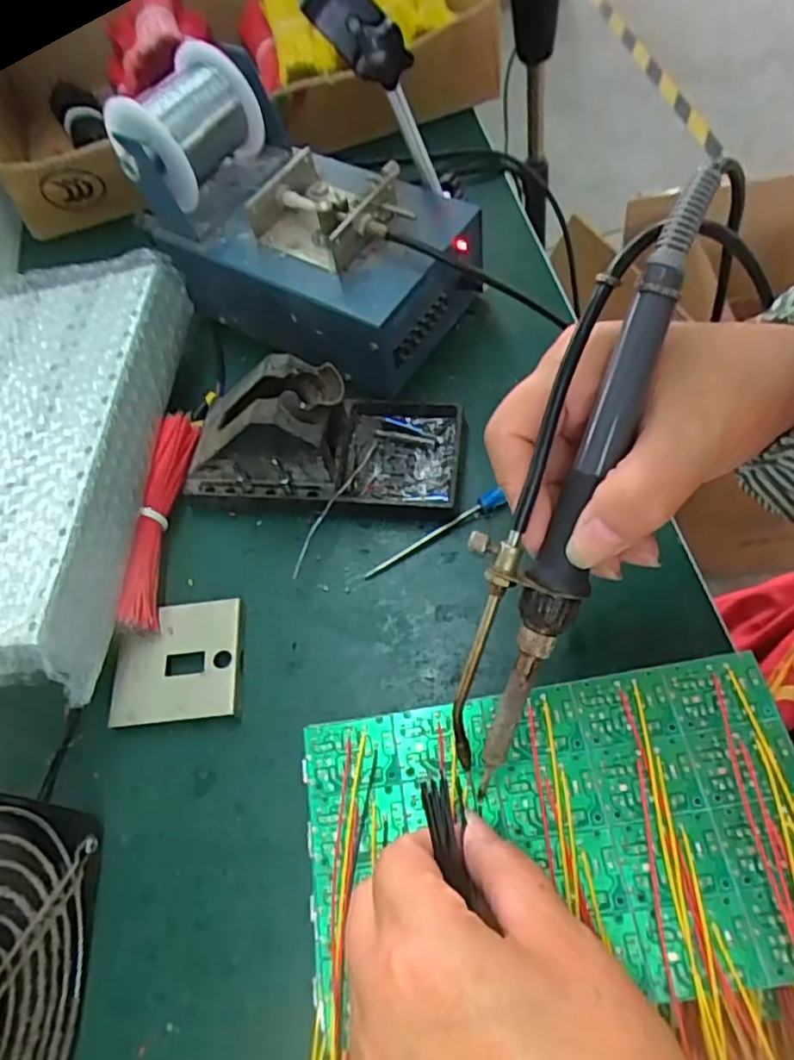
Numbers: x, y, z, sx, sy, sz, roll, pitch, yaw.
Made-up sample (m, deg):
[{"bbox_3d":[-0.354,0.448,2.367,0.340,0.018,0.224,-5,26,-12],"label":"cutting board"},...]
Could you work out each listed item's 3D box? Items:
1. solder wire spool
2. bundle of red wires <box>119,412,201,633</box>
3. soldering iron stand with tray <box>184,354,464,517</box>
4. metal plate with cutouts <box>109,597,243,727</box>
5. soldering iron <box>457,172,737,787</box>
[{"bbox_3d":[-0.128,-0.240,0.409,0.068,0.072,0.074,19,66,18],"label":"solder wire spool"},{"bbox_3d":[-0.133,-0.007,0.374,0.016,0.024,0.130,0,61,3],"label":"bundle of red wires"},{"bbox_3d":[-0.043,-0.057,0.381,0.156,0.070,0.077,2,61,9],"label":"soldering iron stand with tray"},{"bbox_3d":[-0.115,0.068,0.350,0.065,0.010,0.063,-6,61,0],"label":"metal plate with cutouts"},{"bbox_3d":[0.053,-0.013,0.214,0.033,0.016,0.203,21,101,14],"label":"soldering iron"}]

